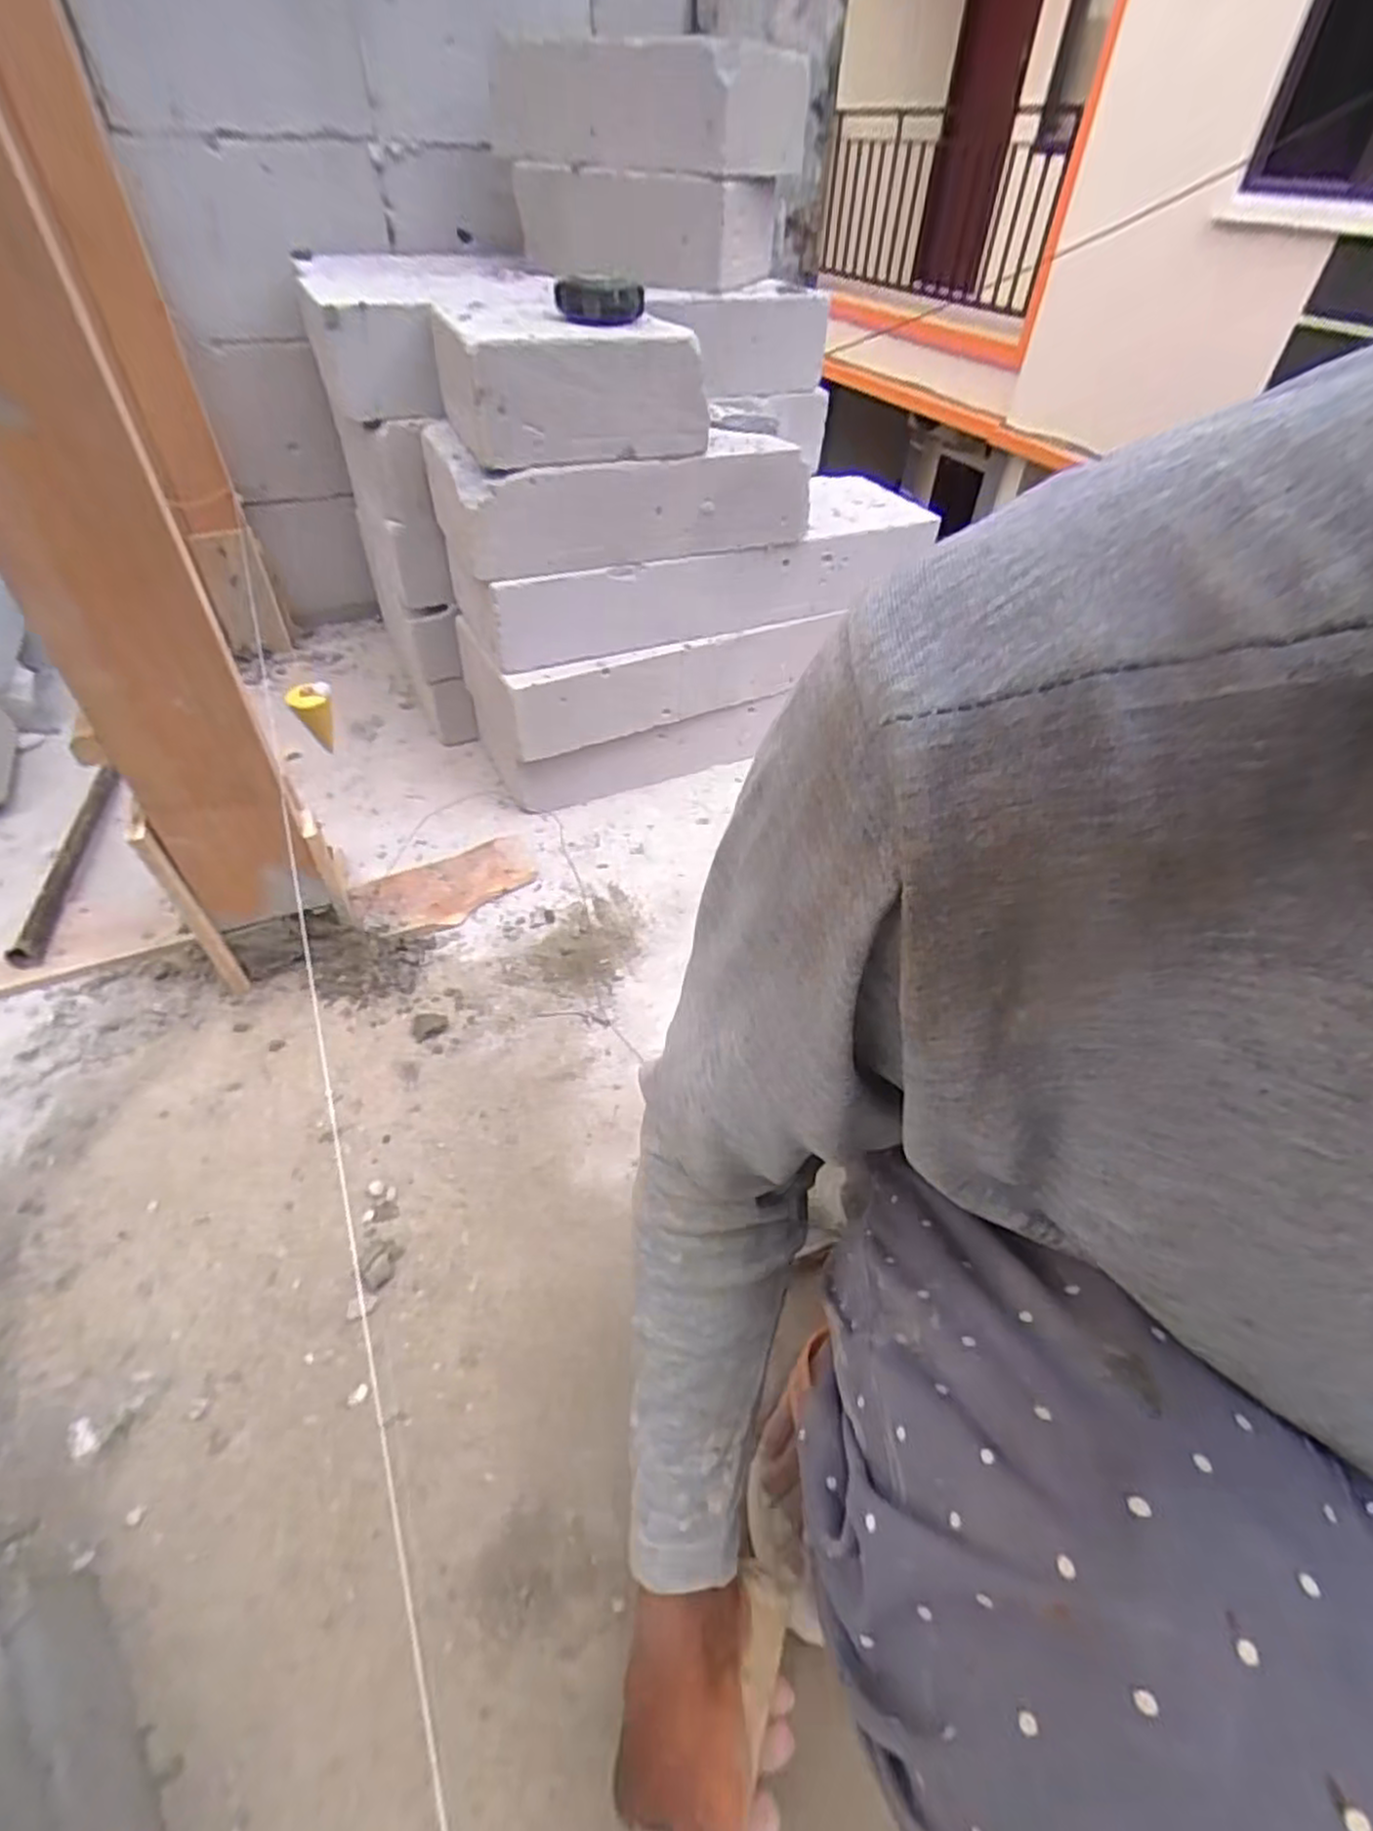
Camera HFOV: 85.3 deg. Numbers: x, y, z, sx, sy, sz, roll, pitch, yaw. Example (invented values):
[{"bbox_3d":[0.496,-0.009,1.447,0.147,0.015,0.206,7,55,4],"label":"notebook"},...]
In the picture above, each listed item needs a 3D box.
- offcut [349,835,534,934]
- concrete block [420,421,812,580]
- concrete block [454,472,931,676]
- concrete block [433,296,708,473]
[{"bbox_3d":[-0.278,-0.033,0.871,0.203,0.021,0.100,-21,50,-21],"label":"offcut"},{"bbox_3d":[-0.070,-0.473,0.829,0.409,0.100,0.178,-14,48,-15],"label":"concrete block"},{"bbox_3d":[0.017,-0.444,0.937,0.605,0.109,0.178,-18,49,-19],"label":"concrete block"},{"bbox_3d":[-0.118,-0.528,0.740,0.232,0.099,0.172,-12,47,-13],"label":"concrete block"}]

